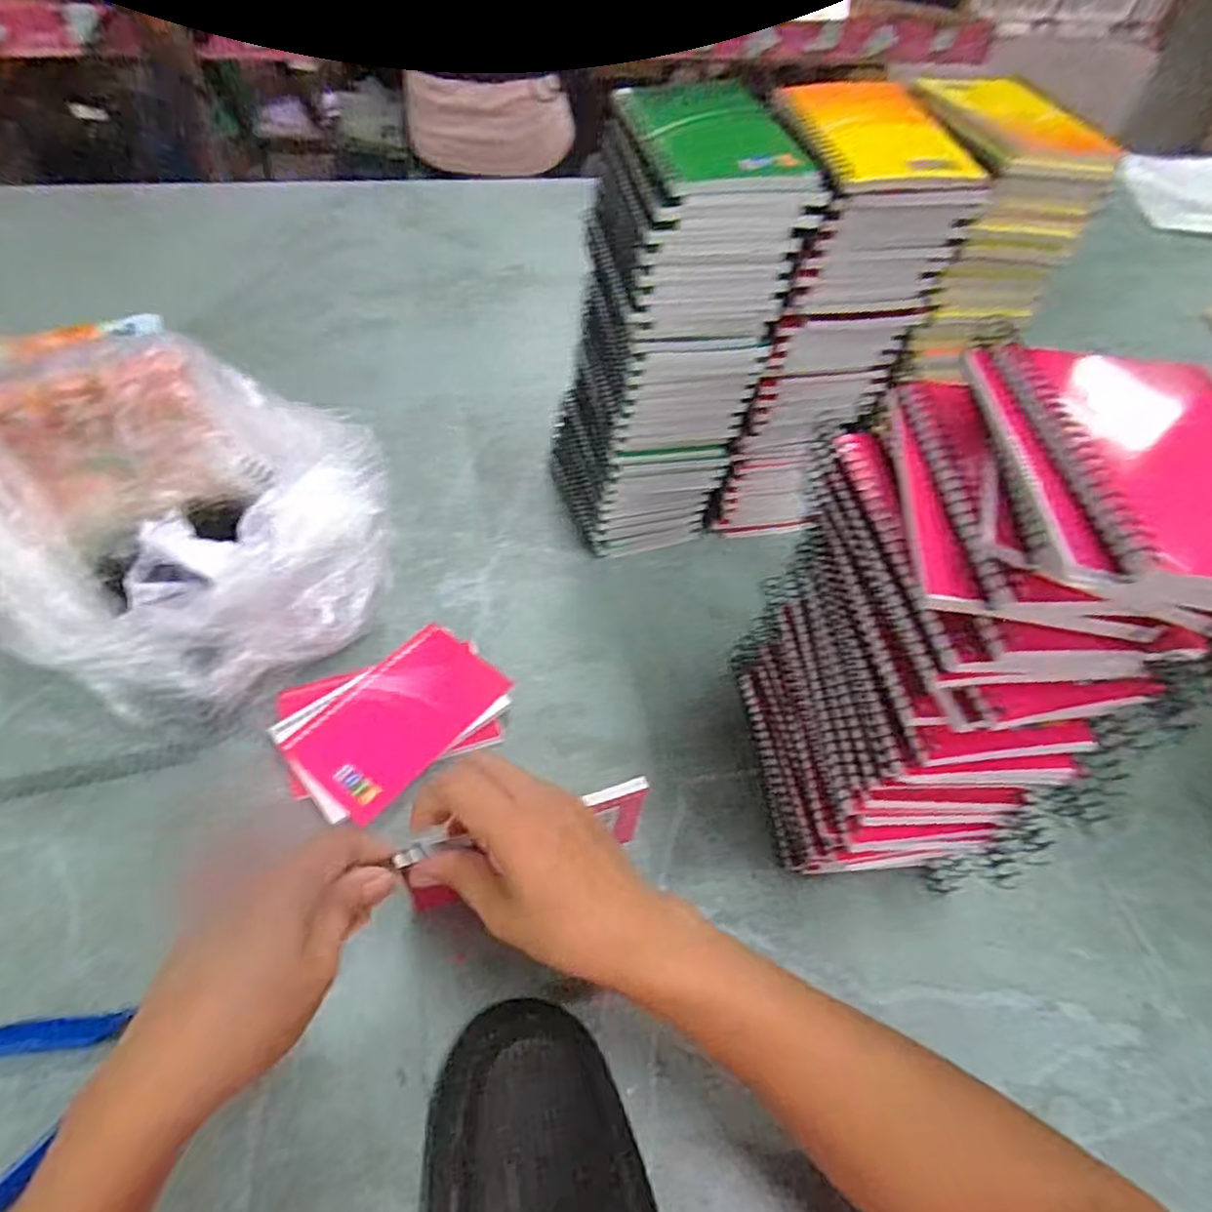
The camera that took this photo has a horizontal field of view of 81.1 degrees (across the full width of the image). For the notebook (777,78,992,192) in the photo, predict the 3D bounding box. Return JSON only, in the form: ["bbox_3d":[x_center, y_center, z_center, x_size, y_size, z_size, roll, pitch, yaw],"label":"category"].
[{"bbox_3d":[0.161,-0.274,0.408,0.097,0.014,0.108,-4,59,-9],"label":"notebook"}]

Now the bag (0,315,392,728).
[{"bbox_3d":[-0.293,-0.067,0.483,0.294,0.124,0.230,37,57,23],"label":"bag"}]

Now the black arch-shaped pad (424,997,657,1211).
[{"bbox_3d":[-0.037,0.242,0.323,0.093,0.032,0.100,-10,52,-13],"label":"black arch-shaped pad"}]

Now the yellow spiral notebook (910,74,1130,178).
[{"bbox_3d":[0.250,-0.299,0.436,0.094,0.013,0.127,-5,53,-11],"label":"yellow spiral notebook"}]

